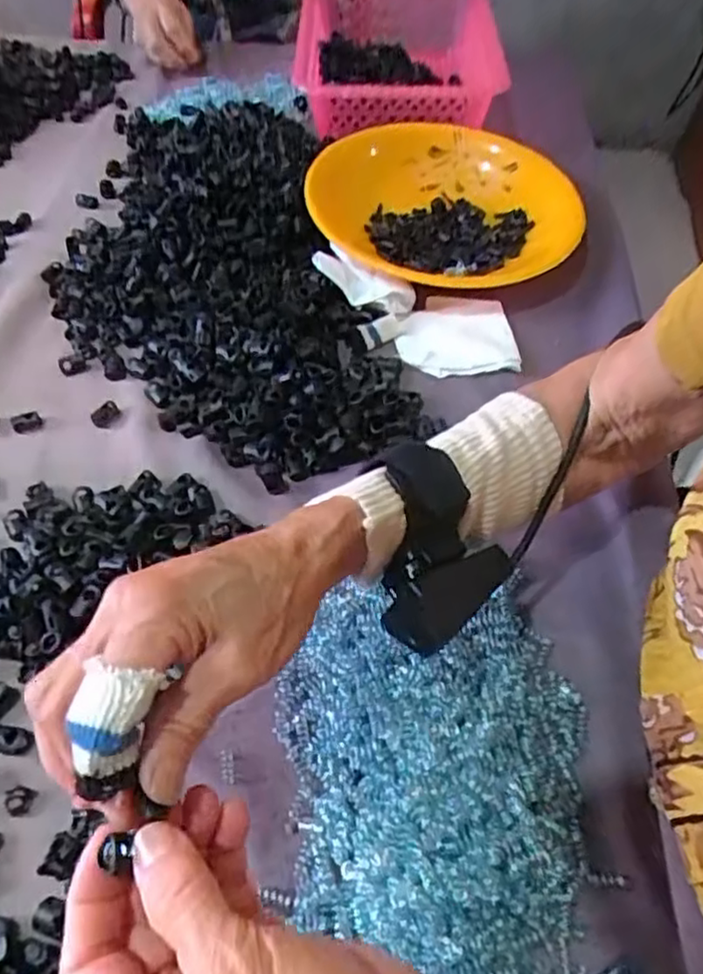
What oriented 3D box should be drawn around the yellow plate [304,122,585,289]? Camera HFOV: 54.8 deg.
[{"bbox_3d":[0.083,-0.258,0.627,0.227,0.047,0.249,-36,62,-25],"label":"yellow plate"}]

